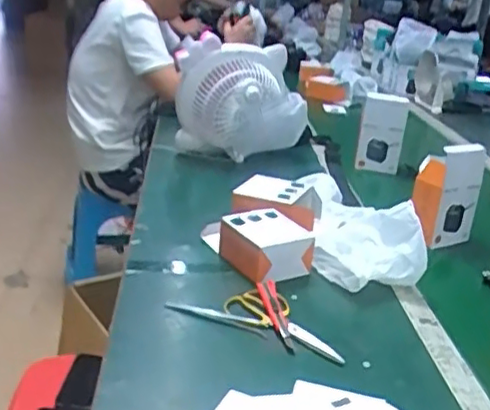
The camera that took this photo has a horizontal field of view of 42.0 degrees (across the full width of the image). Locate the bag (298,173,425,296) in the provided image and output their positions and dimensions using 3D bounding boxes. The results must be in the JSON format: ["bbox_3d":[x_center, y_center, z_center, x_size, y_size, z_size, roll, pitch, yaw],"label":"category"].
[{"bbox_3d":[0.178,0.018,1.044,0.150,0.099,0.313,3,21,-4],"label":"bag"}]

